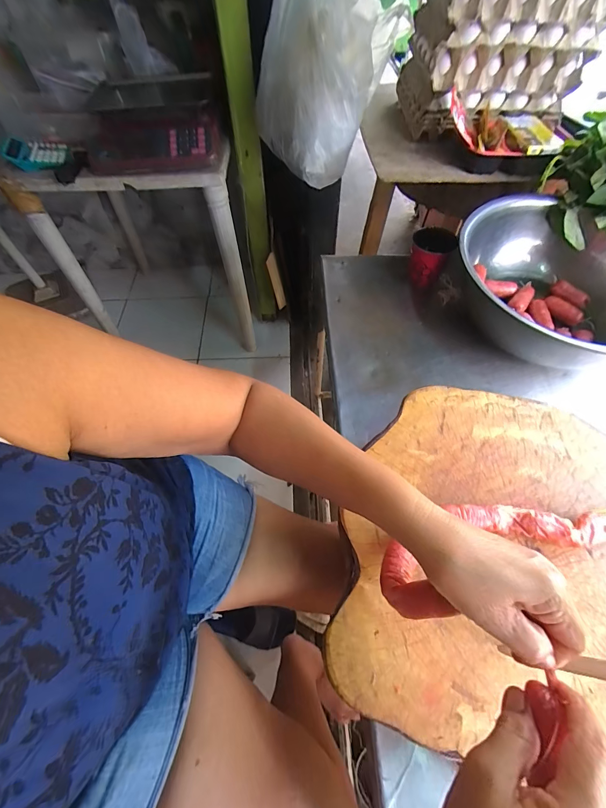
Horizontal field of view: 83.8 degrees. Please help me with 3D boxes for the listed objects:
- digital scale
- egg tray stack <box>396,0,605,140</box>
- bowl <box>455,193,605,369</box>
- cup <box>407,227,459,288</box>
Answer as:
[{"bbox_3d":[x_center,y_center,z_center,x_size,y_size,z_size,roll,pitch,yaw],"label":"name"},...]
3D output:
[{"bbox_3d":[-0.400,-0.759,0.905,0.356,0.120,0.334,-4,59,-1],"label":"digital scale"},{"bbox_3d":[0.380,-0.726,0.673,0.298,0.242,0.230,-5,59,-1],"label":"egg tray stack"},{"bbox_3d":[0.427,-0.217,0.599,0.311,0.129,0.297,24,63,15],"label":"bowl"},{"bbox_3d":[0.245,-0.282,0.653,0.074,0.079,0.068,-1,59,1],"label":"cup"}]

